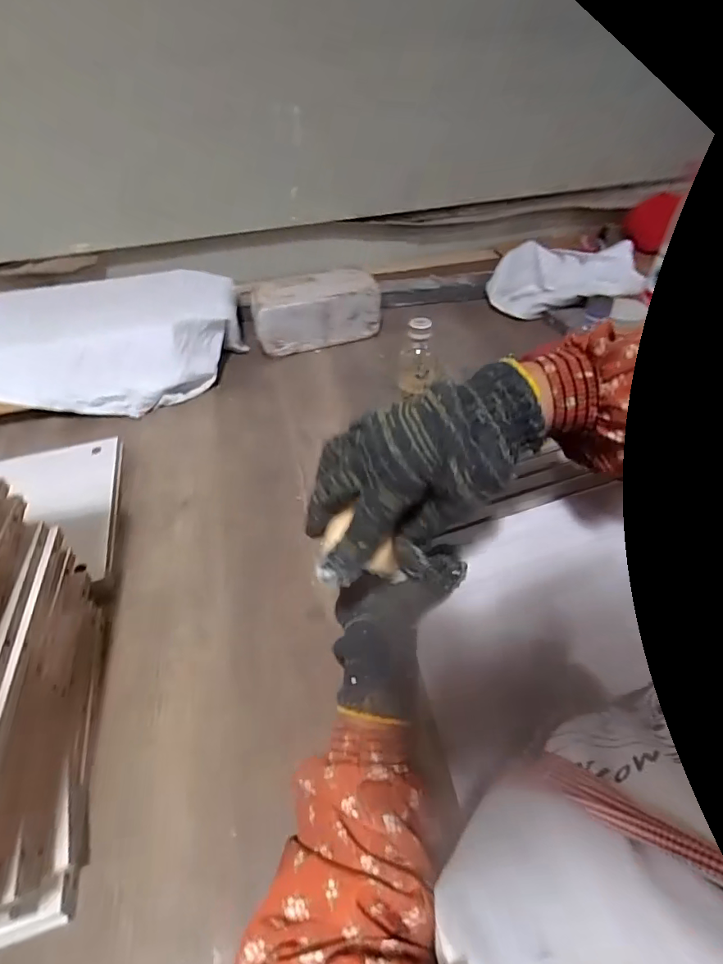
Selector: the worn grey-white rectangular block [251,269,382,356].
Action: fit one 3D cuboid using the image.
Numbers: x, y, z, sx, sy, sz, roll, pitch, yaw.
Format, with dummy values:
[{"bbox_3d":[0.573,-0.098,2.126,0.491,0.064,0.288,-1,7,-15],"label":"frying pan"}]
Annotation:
[{"bbox_3d":[-0.086,-0.333,0.928,0.240,0.109,0.088,-13,44,-9],"label":"worn grey-white rectangular block"}]

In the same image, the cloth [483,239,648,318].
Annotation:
[{"bbox_3d":[0.391,-0.394,0.945,0.259,0.104,0.124,3,44,8],"label":"cloth"}]

